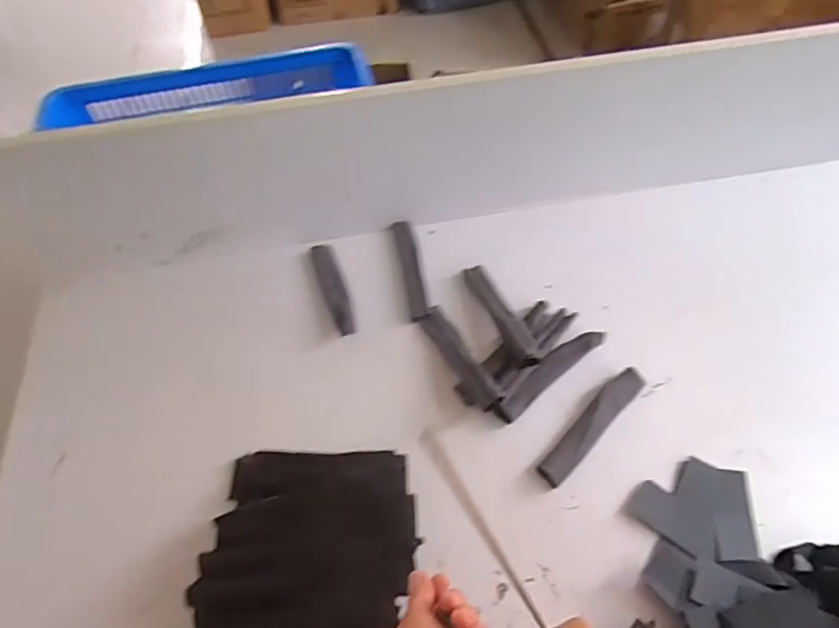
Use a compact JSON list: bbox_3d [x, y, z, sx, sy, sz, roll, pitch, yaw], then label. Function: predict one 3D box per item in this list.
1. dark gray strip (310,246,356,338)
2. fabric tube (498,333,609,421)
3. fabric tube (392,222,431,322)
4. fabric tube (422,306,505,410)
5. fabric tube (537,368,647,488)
[{"bbox_3d":[-0.124,-0.040,0.812,0.031,0.022,0.175,-18,57,-9],"label":"dark gray strip"},{"bbox_3d":[0.173,0.069,0.732,0.192,0.025,0.034,-36,62,-20],"label":"fabric tube"},{"bbox_3d":[-0.012,-0.066,0.854,0.027,0.025,0.179,-10,56,-4],"label":"fabric tube"},{"bbox_3d":[0.053,0.051,0.751,0.038,0.031,0.185,-21,43,-11],"label":"fabric tube"},{"bbox_3d":[0.211,0.135,0.690,0.038,0.008,0.186,38,65,24],"label":"fabric tube"}]

